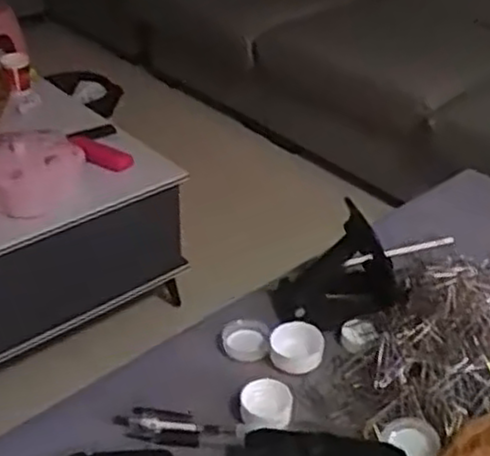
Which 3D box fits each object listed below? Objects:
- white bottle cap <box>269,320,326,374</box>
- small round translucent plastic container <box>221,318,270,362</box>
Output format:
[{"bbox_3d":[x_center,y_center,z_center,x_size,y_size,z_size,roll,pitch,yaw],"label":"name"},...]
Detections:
[{"bbox_3d":[0.042,0.099,0.609,0.042,0.023,0.046,1,35,0],"label":"white bottle cap"},{"bbox_3d":[0.000,0.094,0.627,0.039,0.013,0.038,1,35,0],"label":"small round translucent plastic container"}]

